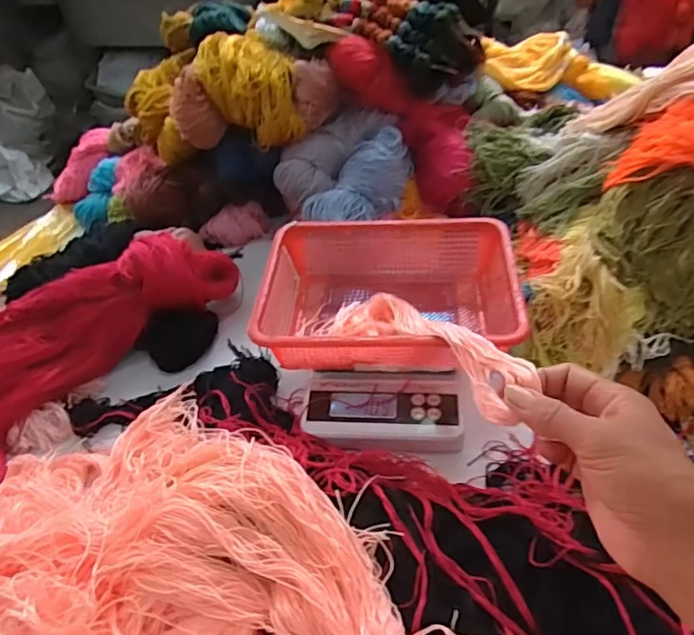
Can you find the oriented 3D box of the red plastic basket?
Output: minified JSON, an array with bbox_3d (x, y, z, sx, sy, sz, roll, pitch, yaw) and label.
[{"bbox_3d":[0.044,-0.026,0.565,0.239,0.080,0.201,0,44,7],"label":"red plastic basket"}]

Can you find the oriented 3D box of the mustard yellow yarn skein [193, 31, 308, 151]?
[{"bbox_3d":[-0.125,-0.289,0.692,0.115,0.094,0.136,-15,44,-8],"label":"mustard yellow yarn skein"}]

